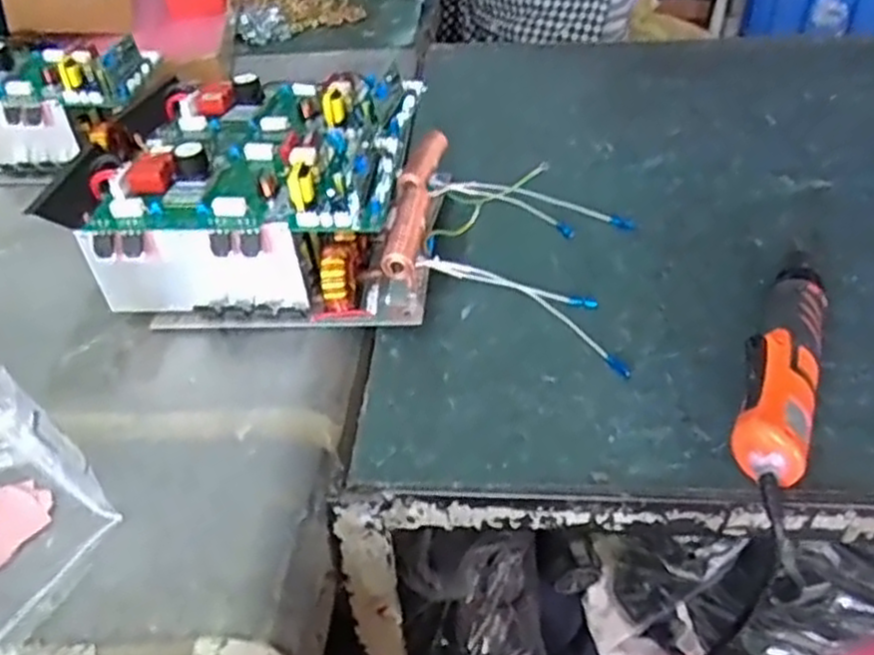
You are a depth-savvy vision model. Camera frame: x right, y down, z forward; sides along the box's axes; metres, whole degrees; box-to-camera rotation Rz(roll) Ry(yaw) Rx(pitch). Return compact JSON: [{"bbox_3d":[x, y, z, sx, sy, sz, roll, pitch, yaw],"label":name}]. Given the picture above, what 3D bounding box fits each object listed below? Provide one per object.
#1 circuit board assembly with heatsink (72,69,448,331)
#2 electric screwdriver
[{"bbox_3d":[-0.139,-0.124,0.664,0.271,0.128,0.266,0,40,5],"label":"circuit board assembly with heatsink"},{"bbox_3d":[0.249,0.023,0.533,0.050,0.047,0.238,15,44,21],"label":"electric screwdriver"}]

